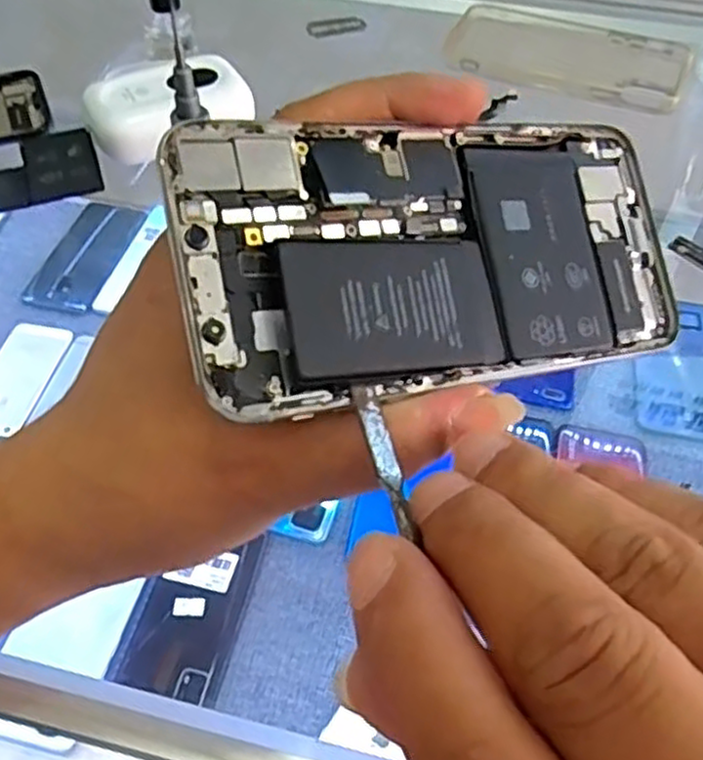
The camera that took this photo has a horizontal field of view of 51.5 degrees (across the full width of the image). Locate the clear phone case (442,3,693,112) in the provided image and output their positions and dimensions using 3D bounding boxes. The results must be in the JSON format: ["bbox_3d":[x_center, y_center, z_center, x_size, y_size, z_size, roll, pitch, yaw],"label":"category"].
[{"bbox_3d":[0.141,-0.212,0.477,0.149,0.010,0.091,22,55,15],"label":"clear phone case"}]

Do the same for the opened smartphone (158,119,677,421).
[{"bbox_3d":[0.026,-0.033,0.189,0.140,0.008,0.068,-8,81,-25],"label":"opened smartphone"}]

